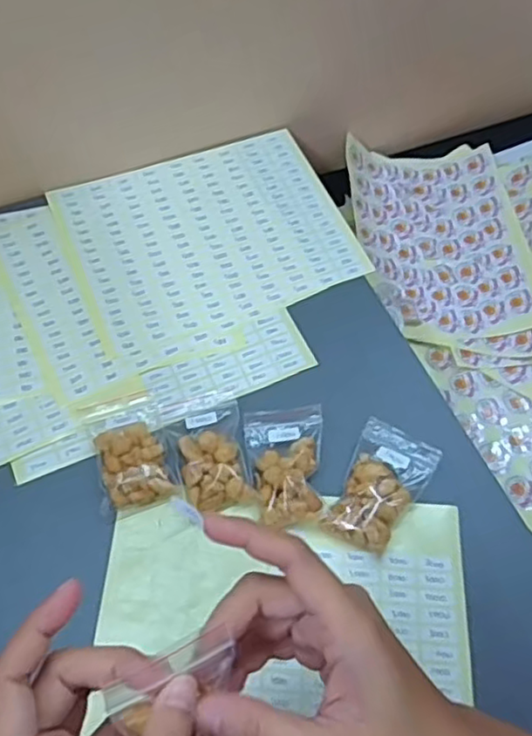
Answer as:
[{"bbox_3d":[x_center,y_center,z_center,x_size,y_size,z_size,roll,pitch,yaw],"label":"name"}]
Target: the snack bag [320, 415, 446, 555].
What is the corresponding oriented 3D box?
[{"bbox_3d":[0.071,0.074,0.399,0.046,0.018,0.079,26,63,11],"label":"snack bag"}]

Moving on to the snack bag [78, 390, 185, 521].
[{"bbox_3d":[-0.084,0.050,0.405,0.045,0.014,0.076,-17,64,-12],"label":"snack bag"}]

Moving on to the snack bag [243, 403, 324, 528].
[{"bbox_3d":[0.015,0.058,0.401,0.048,0.023,0.076,-6,62,-7],"label":"snack bag"}]

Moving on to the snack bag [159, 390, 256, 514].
[{"bbox_3d":[-0.035,0.051,0.406,0.047,0.016,0.077,-13,63,-10],"label":"snack bag"}]

